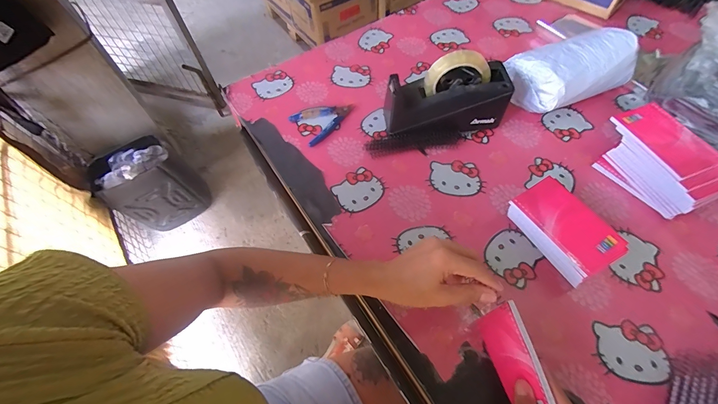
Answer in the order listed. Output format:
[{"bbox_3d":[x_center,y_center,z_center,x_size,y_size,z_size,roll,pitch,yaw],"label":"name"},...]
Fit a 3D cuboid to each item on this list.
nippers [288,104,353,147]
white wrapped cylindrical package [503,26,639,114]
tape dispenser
[{"bbox_3d":[-0.060,-0.154,0.610,0.113,0.010,0.078,-31,62,-18],"label":"nippers"},{"bbox_3d":[0.374,-0.230,0.591,0.187,0.106,0.117,-20,59,-11],"label":"white wrapped cylindrical package"},{"bbox_3d":[0.147,-0.176,0.553,0.197,0.122,0.082,-1,57,0],"label":"tape dispenser"}]

